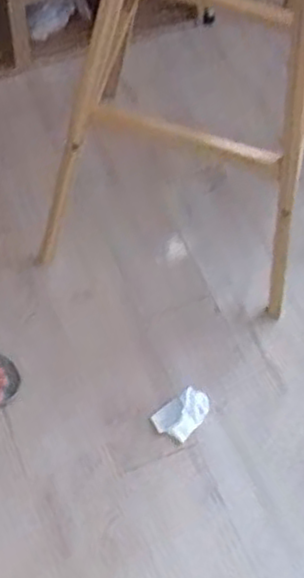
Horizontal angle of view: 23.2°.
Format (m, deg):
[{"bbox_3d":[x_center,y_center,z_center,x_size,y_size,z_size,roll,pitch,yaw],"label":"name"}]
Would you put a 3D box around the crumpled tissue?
[{"bbox_3d":[0.053,0.217,1.290,0.069,0.019,0.099,40,66,18],"label":"crumpled tissue"}]

